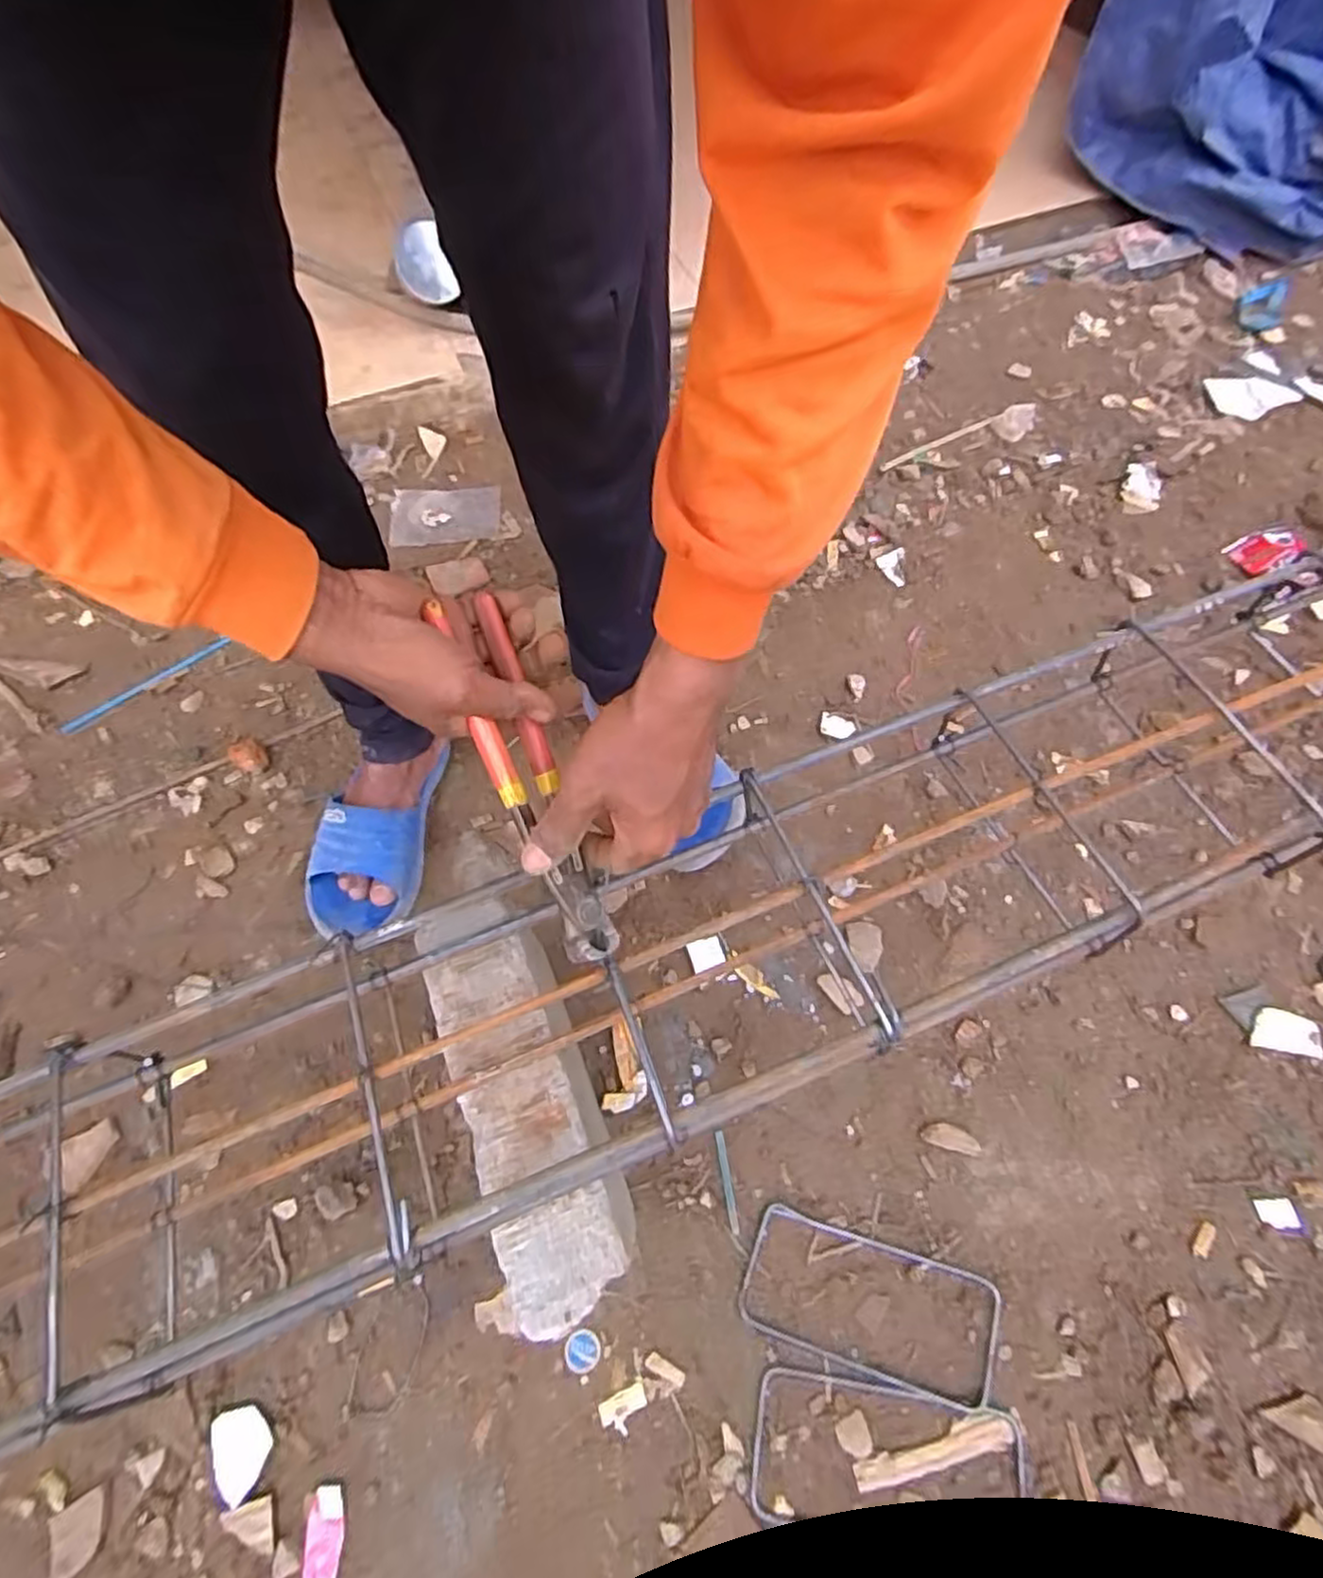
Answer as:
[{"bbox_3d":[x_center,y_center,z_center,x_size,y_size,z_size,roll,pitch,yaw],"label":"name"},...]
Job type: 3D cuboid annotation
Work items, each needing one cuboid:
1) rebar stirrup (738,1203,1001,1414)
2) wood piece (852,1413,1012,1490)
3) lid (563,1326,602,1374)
[{"bbox_3d":[0.168,0.416,0.594,0.200,0.004,0.091,16,65,10],"label":"rebar stirrup"},{"bbox_3d":[0.204,0.499,0.554,0.120,0.006,0.022,-16,64,-6],"label":"wood piece"},{"bbox_3d":[-0.063,0.448,0.585,0.028,0.004,0.028,-1,63,1],"label":"lid"}]

